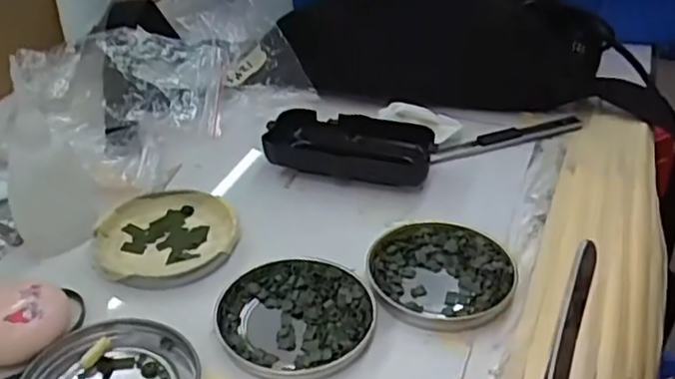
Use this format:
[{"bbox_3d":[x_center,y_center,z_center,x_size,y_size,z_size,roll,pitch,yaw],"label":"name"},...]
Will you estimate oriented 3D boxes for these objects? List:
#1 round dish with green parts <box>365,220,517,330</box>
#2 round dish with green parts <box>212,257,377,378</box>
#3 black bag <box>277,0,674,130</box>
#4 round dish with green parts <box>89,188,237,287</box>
[{"bbox_3d":[0.056,0.044,0.379,0.076,0.009,0.078,0,35,0],"label":"round dish with green parts"},{"bbox_3d":[-0.022,0.064,0.351,0.077,0.010,0.077,0,35,0],"label":"round dish with green parts"},{"bbox_3d":[0.103,-0.127,0.539,0.276,0.100,0.096,4,35,6],"label":"black bag"},{"bbox_3d":[-0.099,0.027,0.404,0.079,0.012,0.079,0,35,0],"label":"round dish with green parts"}]

